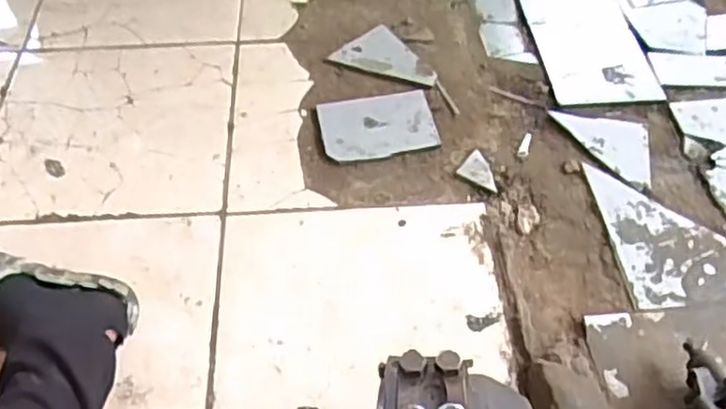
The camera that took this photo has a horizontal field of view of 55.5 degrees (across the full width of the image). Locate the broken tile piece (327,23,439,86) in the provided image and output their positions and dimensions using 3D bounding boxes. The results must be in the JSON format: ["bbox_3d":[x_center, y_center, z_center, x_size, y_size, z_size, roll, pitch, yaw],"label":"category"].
[{"bbox_3d":[0.046,-0.254,1.241,0.128,0.009,0.172,-37,62,-24],"label":"broken tile piece"}]

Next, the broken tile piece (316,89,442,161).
[{"bbox_3d":[0.024,-0.133,1.154,0.186,0.009,0.132,-7,54,-5],"label":"broken tile piece"}]

